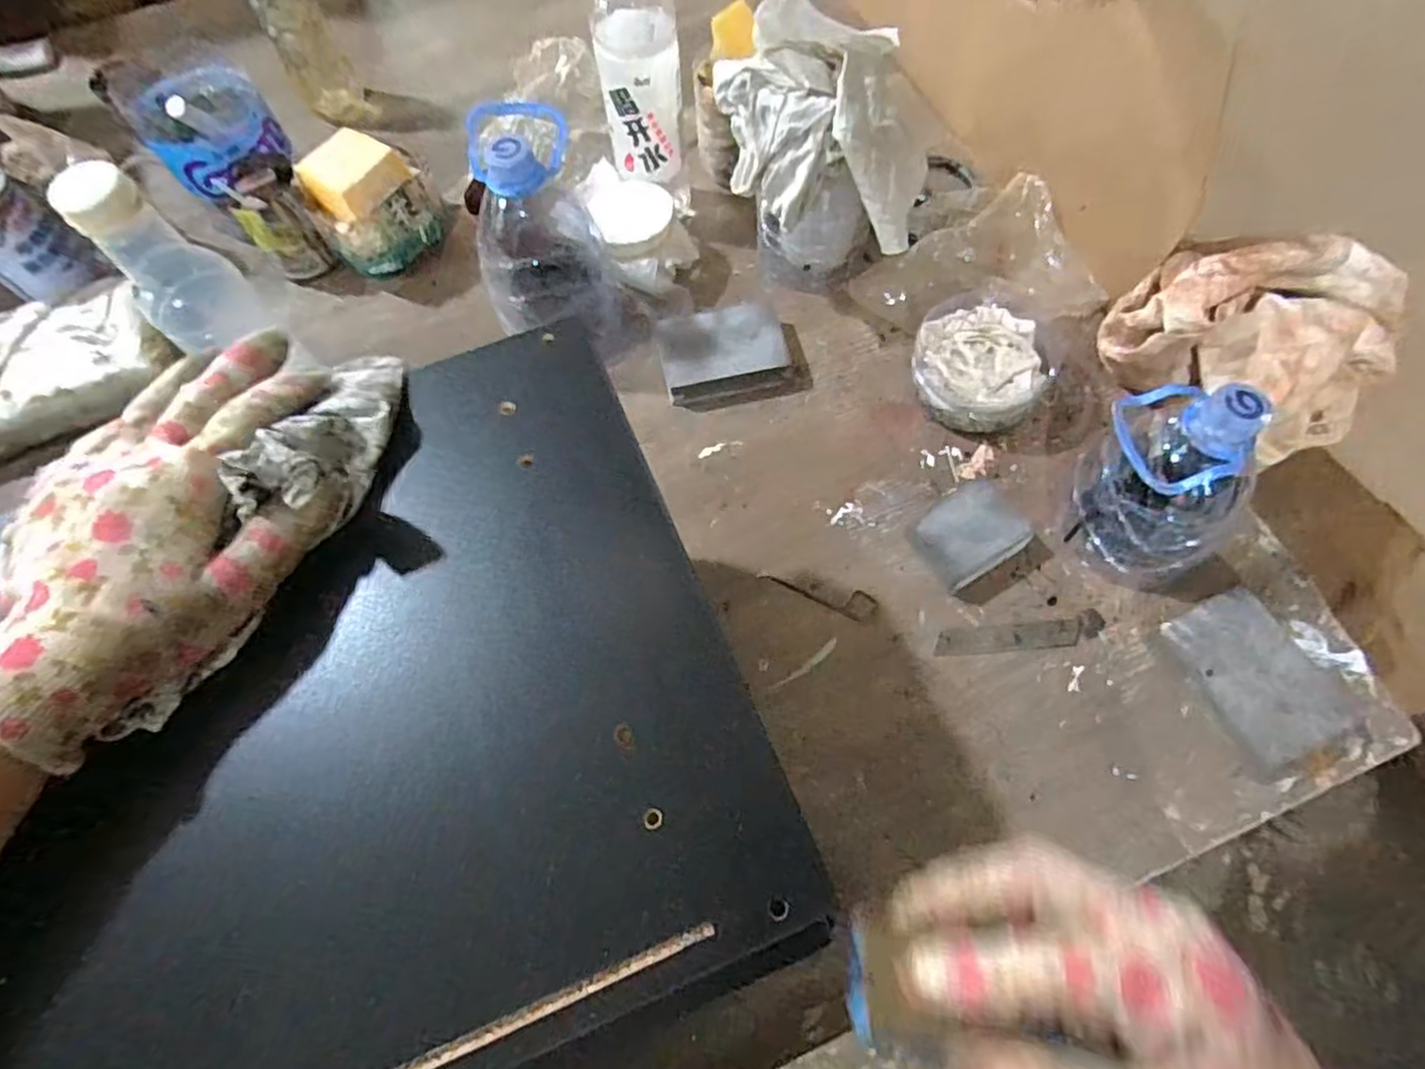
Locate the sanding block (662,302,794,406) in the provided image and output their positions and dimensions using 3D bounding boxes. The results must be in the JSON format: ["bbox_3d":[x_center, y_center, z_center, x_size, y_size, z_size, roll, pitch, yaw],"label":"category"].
[{"bbox_3d":[0.008,-0.148,0.567,0.099,0.021,0.071,-17,66,-5],"label":"sanding block"}]

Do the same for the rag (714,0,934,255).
[{"bbox_3d":[0.078,-0.285,0.505,0.158,0.126,0.116,12,67,8],"label":"rag"}]

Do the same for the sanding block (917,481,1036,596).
[{"bbox_3d":[0.179,0.000,0.489,0.079,0.027,0.056,-32,68,-11],"label":"sanding block"}]

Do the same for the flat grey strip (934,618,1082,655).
[{"bbox_3d":[0.199,0.069,0.470,0.097,0.004,0.018,-5,66,0],"label":"flat grey strip"}]

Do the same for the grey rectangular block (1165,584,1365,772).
[{"bbox_3d":[0.336,0.089,0.438,0.062,0.031,0.099,-25,67,-8],"label":"grey rectangular block"}]

